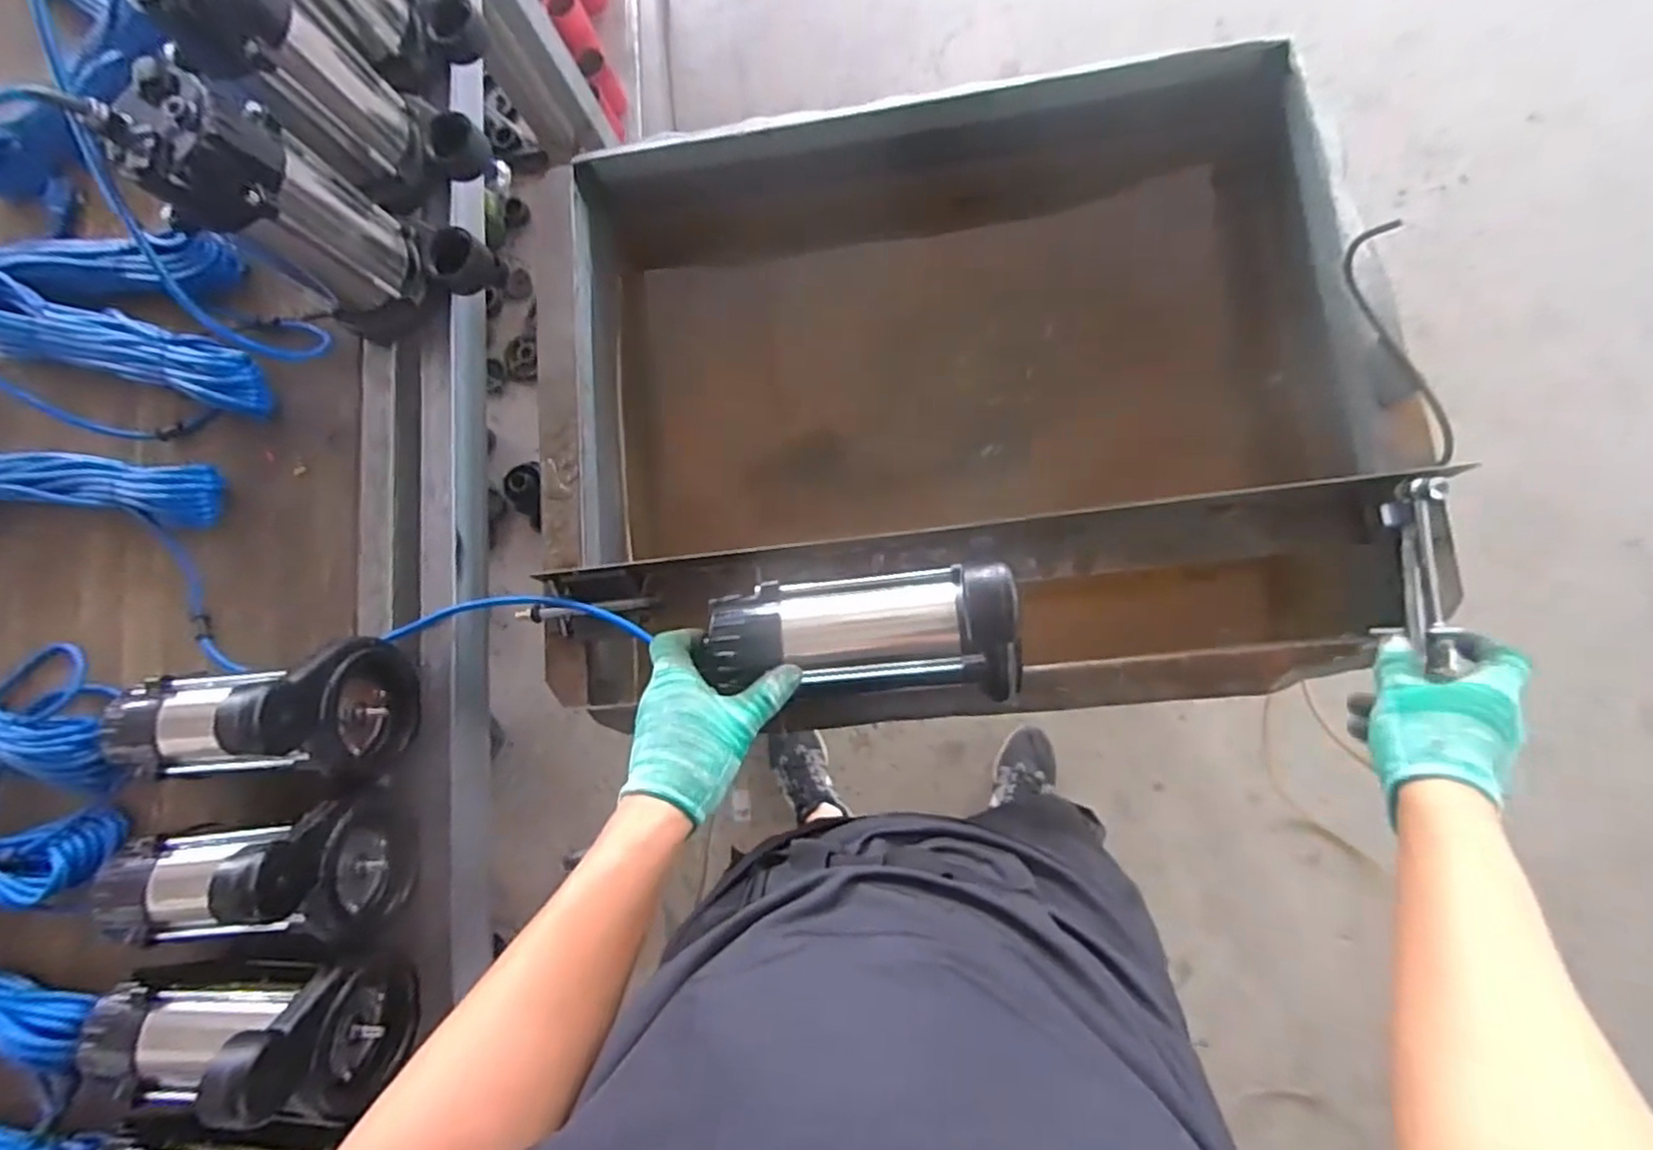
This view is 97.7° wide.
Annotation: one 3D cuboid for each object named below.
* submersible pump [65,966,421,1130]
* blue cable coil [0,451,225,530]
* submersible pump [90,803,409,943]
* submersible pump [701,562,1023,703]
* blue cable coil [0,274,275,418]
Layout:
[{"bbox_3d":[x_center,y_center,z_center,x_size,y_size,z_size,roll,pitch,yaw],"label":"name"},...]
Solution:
[{"bbox_3d":[-0.488,0.376,0.577,0.230,0.162,0.098,-8,81,7],"label":"submersible pump"},{"bbox_3d":[-0.769,-0.089,0.728,0.345,0.056,0.066,4,83,8],"label":"blue cable coil"},{"bbox_3d":[-0.489,0.255,0.593,0.218,0.161,0.107,-10,81,6],"label":"submersible pump"},{"bbox_3d":[0.024,0.043,0.532,0.229,0.086,0.081,-2,85,22],"label":"submersible pump"},{"bbox_3d":[-0.726,-0.234,0.741,0.334,0.064,0.077,14,84,9],"label":"blue cable coil"}]

